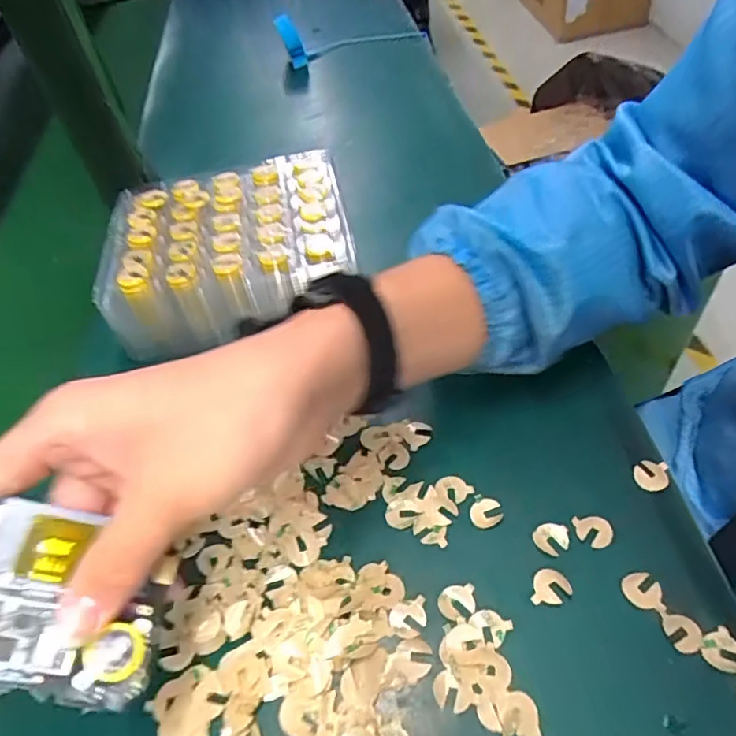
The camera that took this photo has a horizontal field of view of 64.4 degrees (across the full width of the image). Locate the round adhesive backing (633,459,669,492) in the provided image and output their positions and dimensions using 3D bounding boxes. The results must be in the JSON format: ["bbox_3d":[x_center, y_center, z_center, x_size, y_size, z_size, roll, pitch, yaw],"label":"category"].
[{"bbox_3d":[0.155,0.058,0.321,0.017,0.004,0.019,13,53,20],"label":"round adhesive backing"}]

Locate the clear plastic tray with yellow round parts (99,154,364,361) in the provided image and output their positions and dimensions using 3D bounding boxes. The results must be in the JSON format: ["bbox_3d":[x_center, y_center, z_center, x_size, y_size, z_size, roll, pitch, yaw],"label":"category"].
[{"bbox_3d":[-0.102,-0.089,0.438,0.174,0.057,0.150,-12,49,-3],"label":"clear plastic tray with yellow round parts"}]

